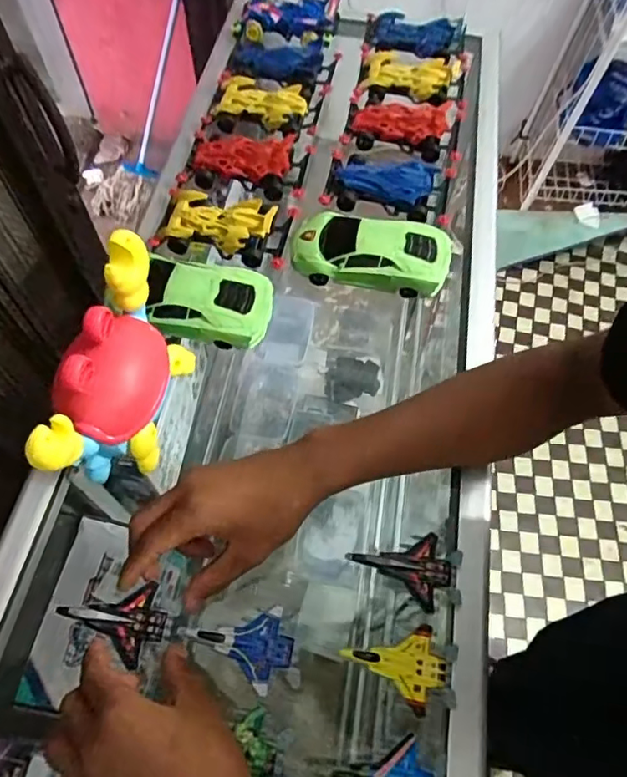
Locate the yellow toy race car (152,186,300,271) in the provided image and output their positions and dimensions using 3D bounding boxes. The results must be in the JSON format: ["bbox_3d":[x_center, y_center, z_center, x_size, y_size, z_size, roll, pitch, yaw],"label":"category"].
[{"bbox_3d":[-0.095,-0.182,0.592,0.138,0.038,0.091,8,62,3],"label":"yellow toy race car"}]

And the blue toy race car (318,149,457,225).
[{"bbox_3d":[0.085,-0.232,0.639,0.143,0.034,0.088,12,63,2],"label":"blue toy race car"}]

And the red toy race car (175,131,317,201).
[{"bbox_3d":[-0.076,-0.269,0.638,0.140,0.037,0.081,8,62,3],"label":"red toy race car"}]

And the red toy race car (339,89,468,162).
[{"bbox_3d":[0.113,-0.332,0.680,0.143,0.036,0.108,12,63,2],"label":"red toy race car"}]

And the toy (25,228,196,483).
[{"bbox_3d":[-0.148,-0.010,0.428,0.059,0.115,0.174,11,62,5],"label":"toy"}]

